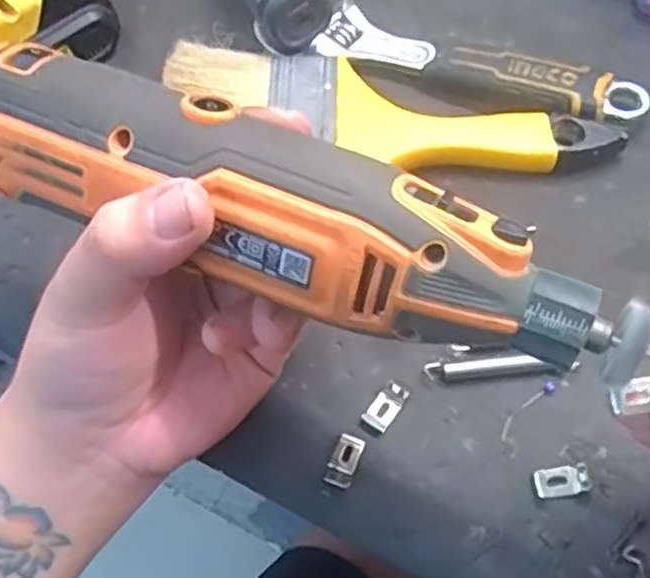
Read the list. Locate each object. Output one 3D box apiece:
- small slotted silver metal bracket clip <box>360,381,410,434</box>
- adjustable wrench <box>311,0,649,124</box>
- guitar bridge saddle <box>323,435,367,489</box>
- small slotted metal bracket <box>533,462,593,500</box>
[{"bbox_3d":[0.026,0.049,0.303,0.011,0.004,0.021,34,71,17],"label":"small slotted silver metal bracket clip"},{"bbox_3d":[0.078,-0.112,0.375,0.165,0.018,0.036,22,68,13],"label":"adjustable wrench"},{"bbox_3d":[0.008,0.069,0.292,0.011,0.006,0.021,21,68,12],"label":"guitar bridge saddle"},{"bbox_3d":[0.093,0.075,0.285,0.022,0.006,0.011,-8,65,-1],"label":"small slotted metal bracket"}]

